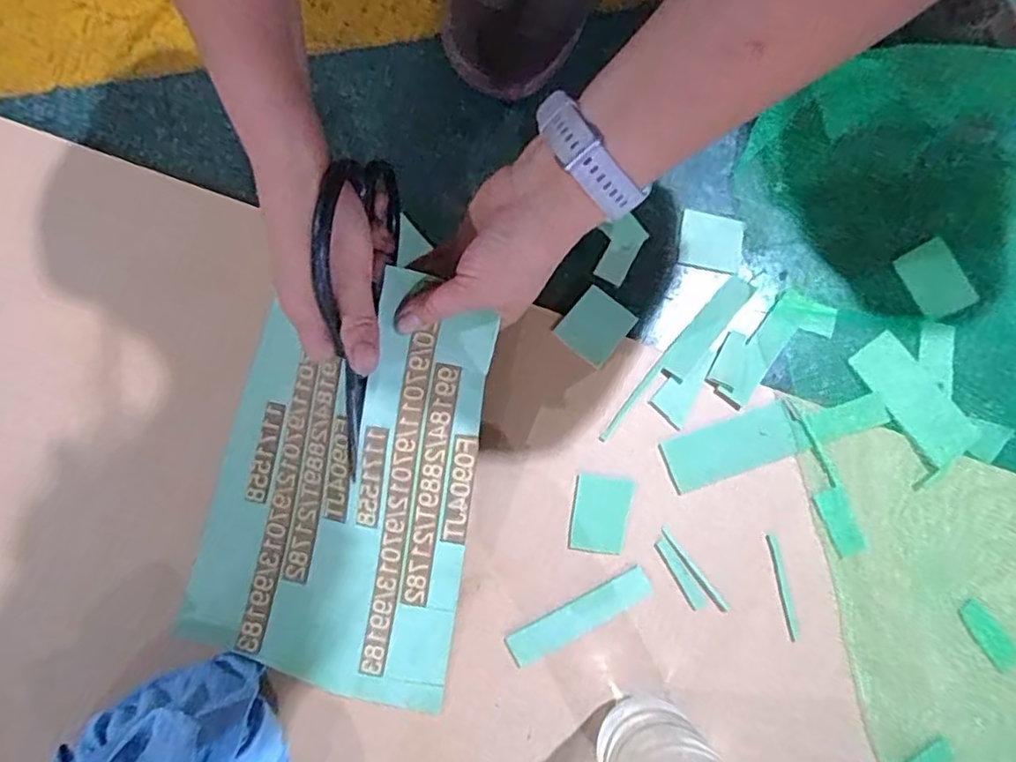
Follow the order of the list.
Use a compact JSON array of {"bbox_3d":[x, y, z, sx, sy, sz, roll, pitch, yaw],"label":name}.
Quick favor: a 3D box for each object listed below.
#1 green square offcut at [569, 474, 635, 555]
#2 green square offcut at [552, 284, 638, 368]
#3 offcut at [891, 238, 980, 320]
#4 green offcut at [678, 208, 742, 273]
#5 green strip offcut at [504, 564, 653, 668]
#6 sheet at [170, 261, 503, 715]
[{"bbox_3d":[0.063,0.090,0.423,0.038,0.004,0.050,10,78,0],"label":"green square offcut"},{"bbox_3d":[0.062,-0.039,0.447,0.042,0.004,0.047,39,88,4],"label":"green square offcut"},{"bbox_3d":[0.316,-0.075,0.463,0.043,0.006,0.054,-29,81,-7],"label":"offcut"},{"bbox_3d":[0.151,-0.105,0.467,0.045,0.004,0.043,12,78,1],"label":"green offcut"},{"bbox_3d":[0.047,0.155,0.412,0.100,0.005,0.021,-27,80,-7],"label":"green strip offcut"},{"bbox_3d":[-0.108,0.064,0.400,0.173,0.049,0.258,10,91,9],"label":"sheet"}]

